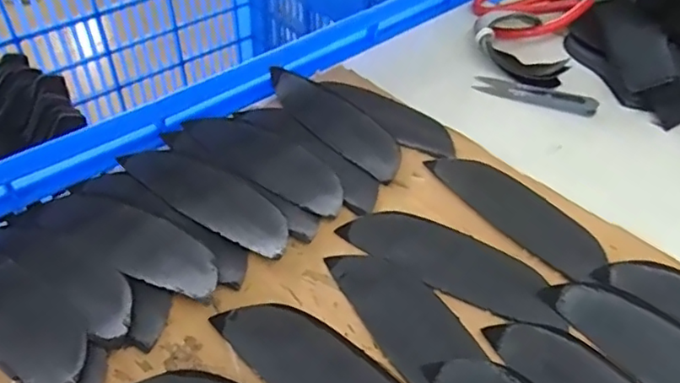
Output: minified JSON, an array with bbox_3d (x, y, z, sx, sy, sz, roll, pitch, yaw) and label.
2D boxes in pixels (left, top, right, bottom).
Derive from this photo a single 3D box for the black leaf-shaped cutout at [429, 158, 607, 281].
[{"bbox_3d":[0.120,0.010,0.396,0.047,0.004,0.129,-26,53,-26],"label":"black leaf-shaped cutout"}]

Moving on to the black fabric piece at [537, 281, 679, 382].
[{"bbox_3d":[0.182,0.092,0.319,0.049,0.008,0.140,-36,55,-29],"label":"black fabric piece"}]

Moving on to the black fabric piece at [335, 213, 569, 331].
[{"bbox_3d":[0.070,0.041,0.365,0.137,0.004,0.049,23,49,18],"label":"black fabric piece"}]

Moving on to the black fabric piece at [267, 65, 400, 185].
[{"bbox_3d":[-0.002,-0.057,0.453,0.047,0.012,0.138,-30,54,-28],"label":"black fabric piece"}]

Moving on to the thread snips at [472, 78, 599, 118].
[{"bbox_3d":[0.167,-0.083,0.502,0.100,0.008,0.022,18,47,14],"label":"thread snips"}]

